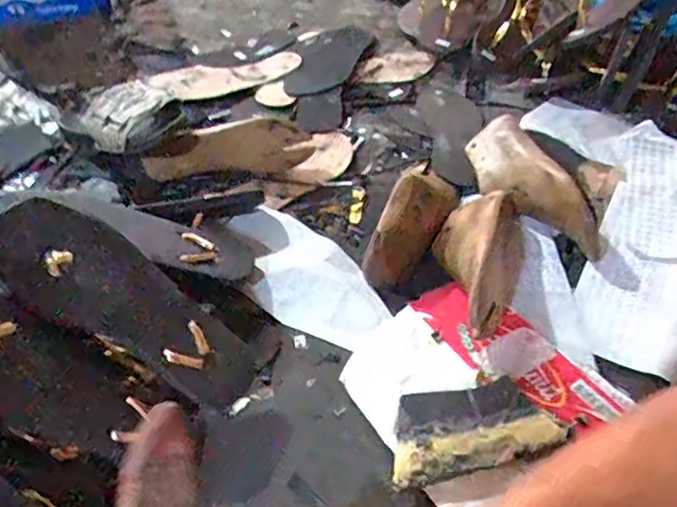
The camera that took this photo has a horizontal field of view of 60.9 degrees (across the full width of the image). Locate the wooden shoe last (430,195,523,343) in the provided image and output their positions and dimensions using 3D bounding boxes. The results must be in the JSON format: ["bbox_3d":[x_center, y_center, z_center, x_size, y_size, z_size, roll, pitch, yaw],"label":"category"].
[{"bbox_3d":[0.160,-0.015,0.638,0.103,0.063,0.216,23,52,13],"label":"wooden shoe last"}]

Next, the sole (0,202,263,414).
[{"bbox_3d":[-0.193,0.049,0.541,0.271,0.040,0.103,38,51,-15],"label":"sole"}]

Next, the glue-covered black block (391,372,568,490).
[{"bbox_3d":[0.120,0.156,0.525,0.150,0.023,0.082,-7,51,-10],"label":"glue-covered black block"}]

